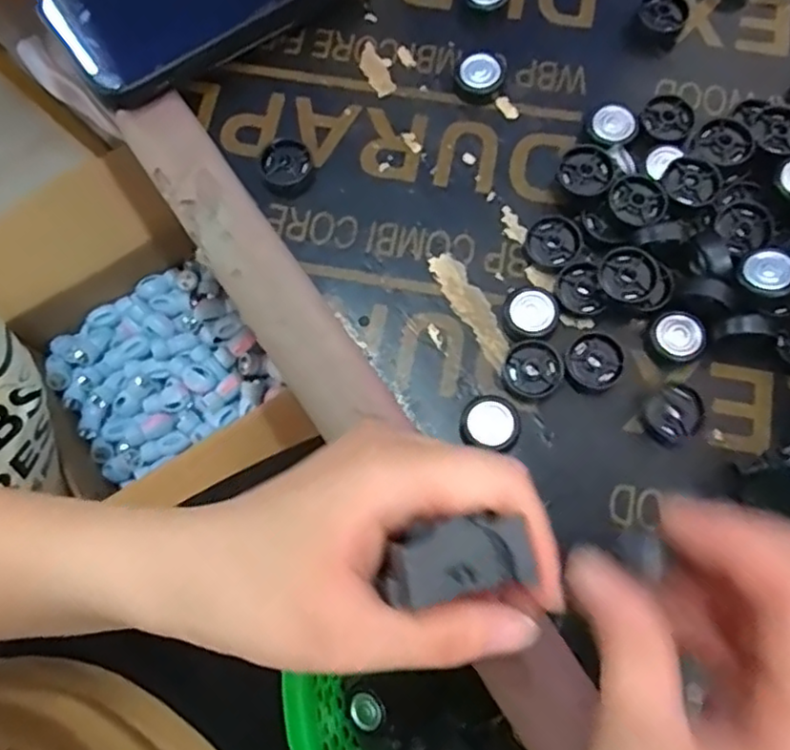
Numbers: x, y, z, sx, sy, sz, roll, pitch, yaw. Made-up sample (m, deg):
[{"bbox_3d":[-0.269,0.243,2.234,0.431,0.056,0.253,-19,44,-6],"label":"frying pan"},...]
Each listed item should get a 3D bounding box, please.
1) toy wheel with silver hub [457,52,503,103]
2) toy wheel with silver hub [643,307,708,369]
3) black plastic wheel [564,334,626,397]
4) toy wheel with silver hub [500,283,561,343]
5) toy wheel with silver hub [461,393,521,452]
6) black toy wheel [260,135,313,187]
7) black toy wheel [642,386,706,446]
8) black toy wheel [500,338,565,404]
[{"bbox_3d":[0.041,-0.143,0.312,0.021,0.010,0.020,0,75,1],"label":"toy wheel with silver hub"},{"bbox_3d":[0.119,-0.015,0.276,0.021,0.010,0.023,0,75,1],"label":"toy wheel with silver hub"},{"bbox_3d":[0.084,-0.005,0.276,0.023,0.008,0.024,0,75,1],"label":"black plastic wheel"},{"bbox_3d":[0.058,-0.026,0.282,0.023,0.009,0.023,0,75,1],"label":"toy wheel with silver hub"},{"bbox_3d":[0.040,0.020,0.268,0.024,0.014,0.023,0,75,1],"label":"toy wheel with silver hub"},{"bbox_3d":[-0.051,-0.098,0.304,0.024,0.008,0.022,0,75,1],"label":"black toy wheel"},{"bbox_3d":[0.114,0.016,0.268,0.023,0.011,0.022,0,75,1],"label":"black toy wheel"},{"bbox_3d":[0.058,-0.002,0.276,0.026,0.008,0.024,0,75,1],"label":"black toy wheel"}]

